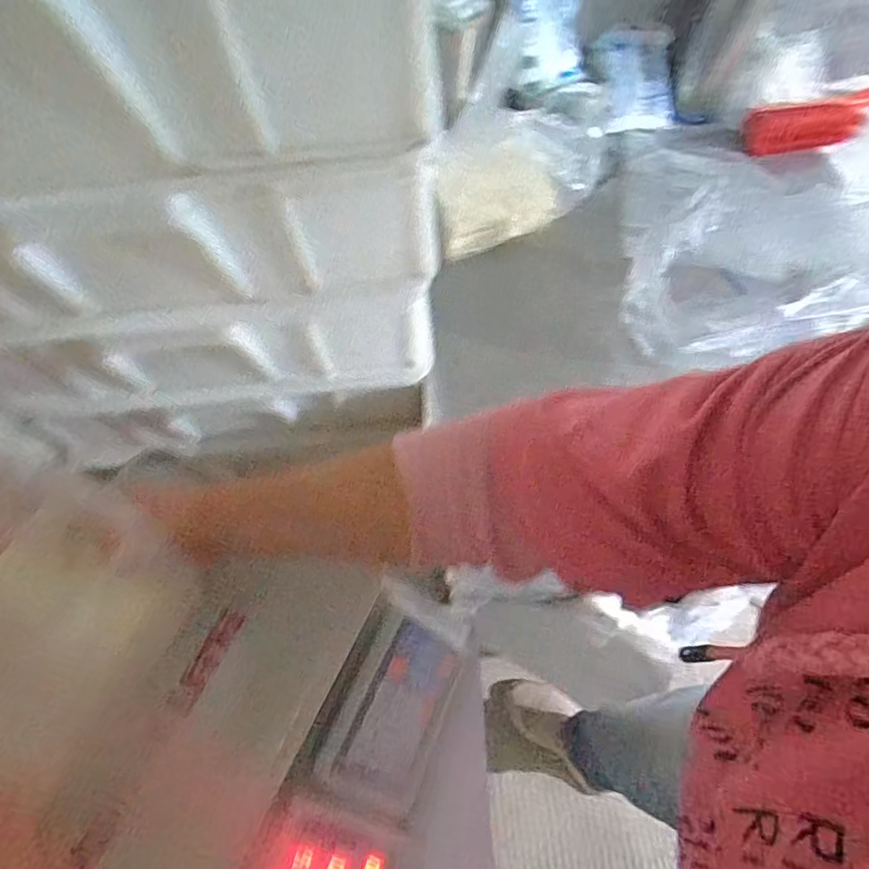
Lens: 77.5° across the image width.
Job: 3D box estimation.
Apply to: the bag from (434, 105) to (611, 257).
[{"bbox_3d":[0.112,-0.316,0.674,0.230,0.162,0.042,-15,66,-11],"label":"bag"}]

